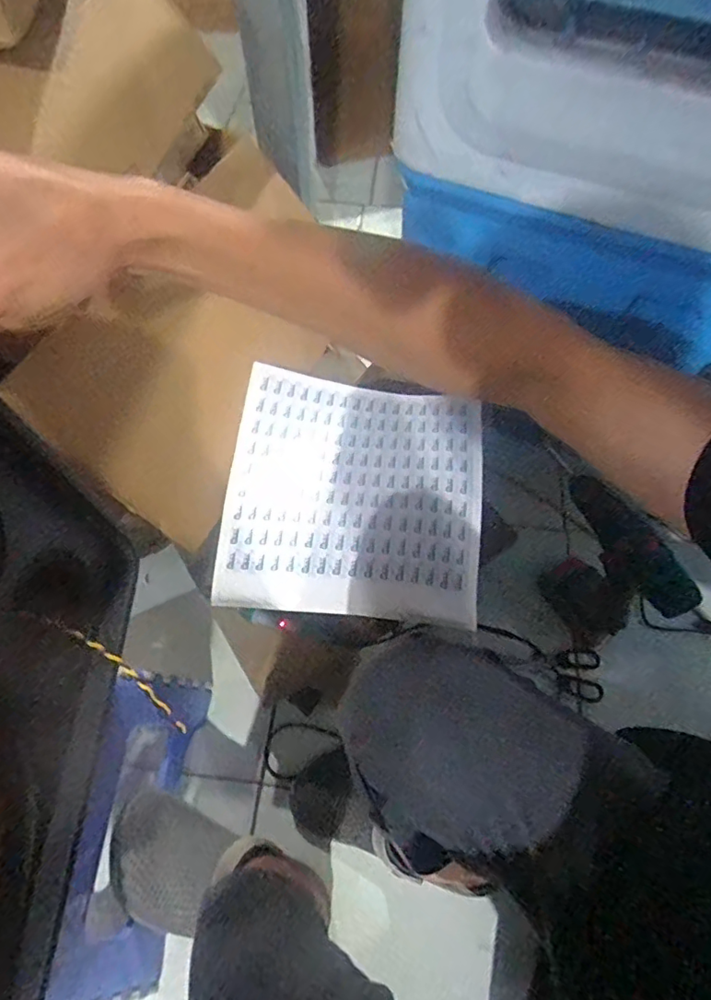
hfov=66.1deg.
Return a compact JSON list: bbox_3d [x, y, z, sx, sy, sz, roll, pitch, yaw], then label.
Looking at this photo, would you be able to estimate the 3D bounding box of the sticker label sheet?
[{"bbox_3d":[0.001,-0.012,0.572,0.257,0.023,0.262,5,63,1],"label":"sticker label sheet"}]

